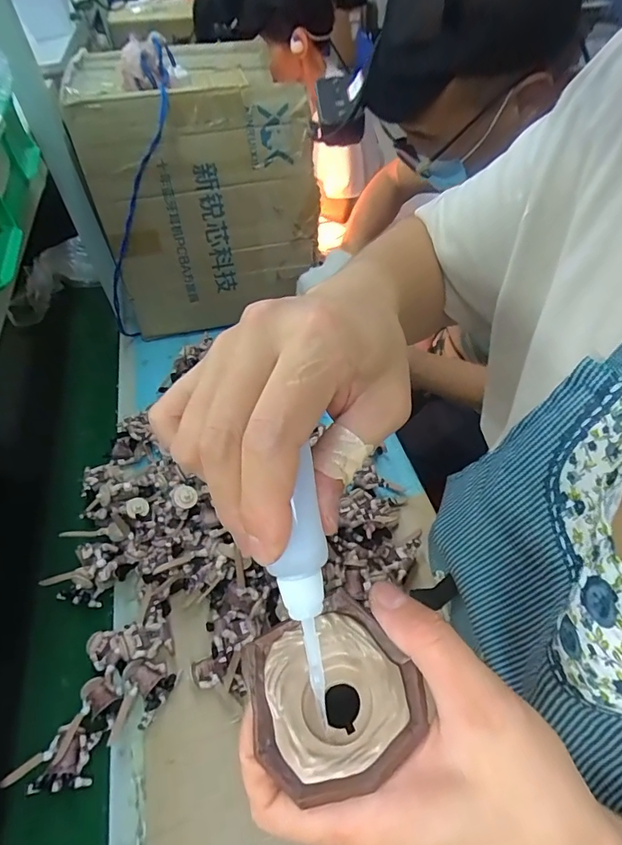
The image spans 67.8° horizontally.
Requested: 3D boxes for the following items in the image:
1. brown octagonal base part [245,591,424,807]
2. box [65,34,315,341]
[{"bbox_3d":[0.007,0.101,0.174,0.059,0.017,0.057,-22,50,-13],"label":"brown octagonal base part"},{"bbox_3d":[-0.211,-0.459,0.893,0.375,0.398,0.355,-18,49,-10],"label":"box"}]

